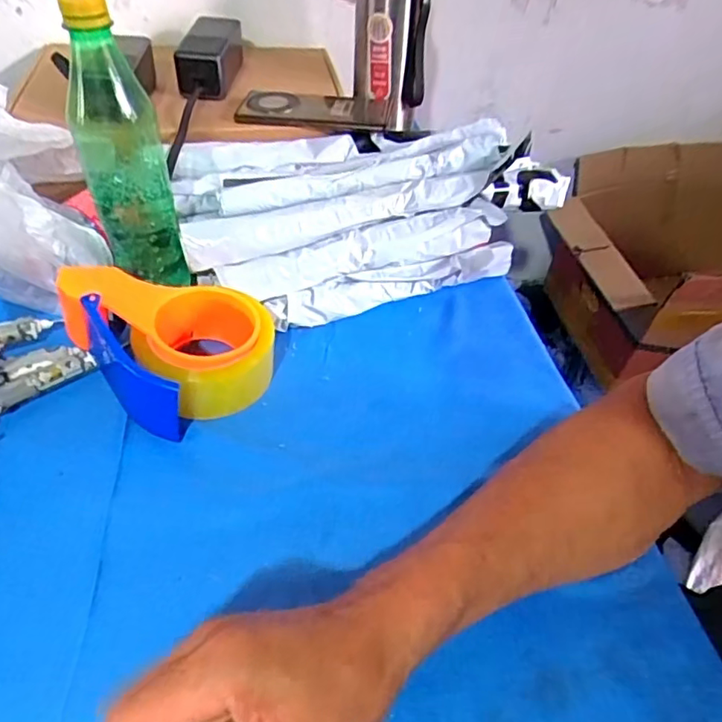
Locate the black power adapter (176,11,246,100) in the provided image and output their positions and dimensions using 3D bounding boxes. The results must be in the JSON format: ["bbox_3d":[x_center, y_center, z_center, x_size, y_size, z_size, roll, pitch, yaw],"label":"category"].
[{"bbox_3d":[-0.177,-0.362,0.684,0.060,0.052,0.121,2,44,0],"label":"black power adapter"}]

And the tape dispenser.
[{"bbox_3d":[-0.141,-0.024,0.448,0.124,0.067,0.148,-32,54,-30],"label":"tape dispenser"}]

